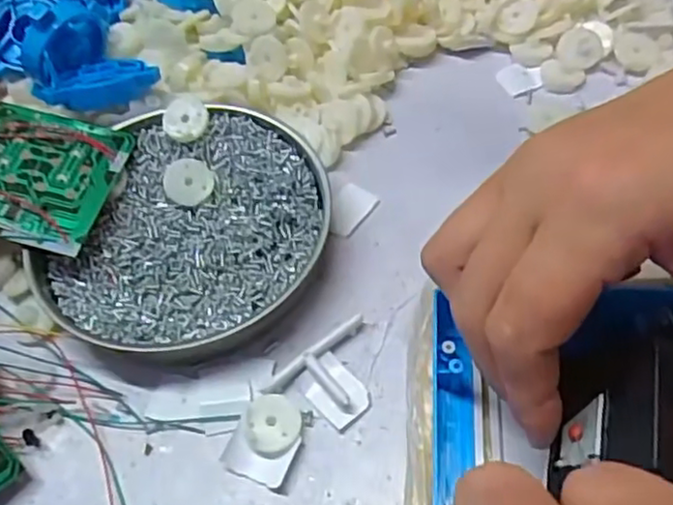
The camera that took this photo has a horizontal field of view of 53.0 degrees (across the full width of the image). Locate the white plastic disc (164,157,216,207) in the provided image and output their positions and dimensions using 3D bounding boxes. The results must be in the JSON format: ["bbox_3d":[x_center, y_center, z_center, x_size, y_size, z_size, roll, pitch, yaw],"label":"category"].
[{"bbox_3d":[-0.072,-0.034,0.327,0.023,0.007,0.022,0,87,-2],"label":"white plastic disc"}]

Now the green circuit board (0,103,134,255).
[{"bbox_3d":[-0.140,-0.037,0.316,0.070,0.006,0.072,12,56,-2],"label":"green circuit board"}]

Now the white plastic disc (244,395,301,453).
[{"bbox_3d":[-0.025,0.067,0.265,0.021,0.005,0.023,-3,56,4],"label":"white plastic disc"}]

